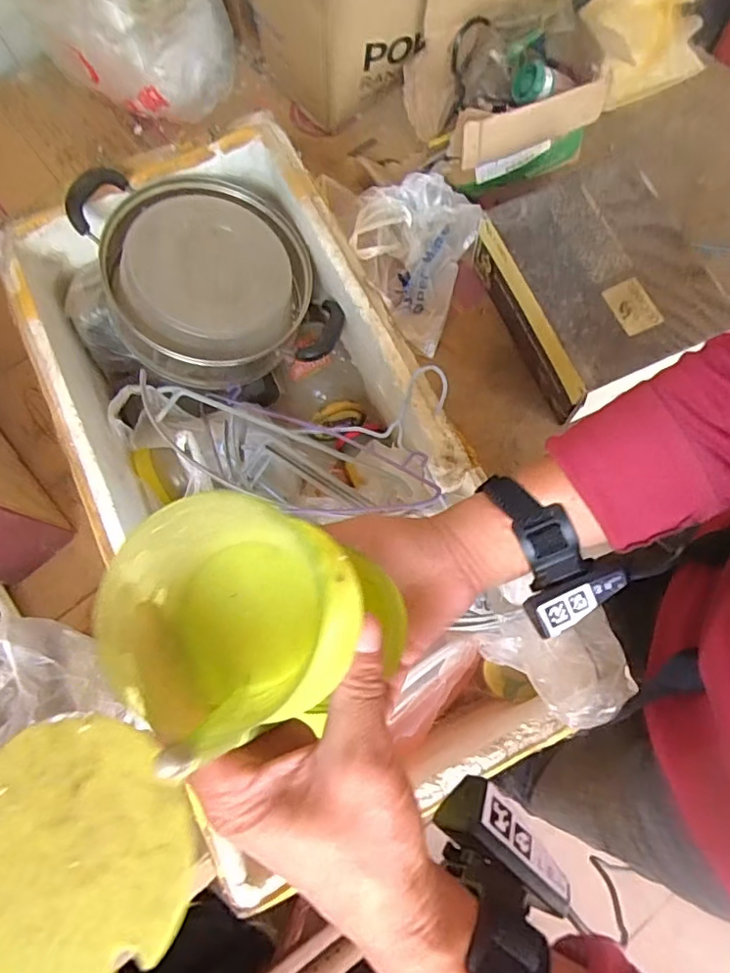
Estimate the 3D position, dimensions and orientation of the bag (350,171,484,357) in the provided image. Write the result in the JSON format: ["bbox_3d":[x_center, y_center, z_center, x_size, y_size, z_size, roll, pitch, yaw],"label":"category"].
[{"bbox_3d":[0.065,-0.357,0.859,0.178,0.089,0.229,22,75,9],"label":"bag"}]

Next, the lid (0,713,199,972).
[{"bbox_3d":[-0.096,0.118,0.179,0.082,0.010,0.078,-1,73,2],"label":"lid"}]

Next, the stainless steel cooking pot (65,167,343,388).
[{"bbox_3d":[-0.184,-0.257,0.693,0.272,0.110,0.272,5,78,-24],"label":"stainless steel cooking pot"}]

